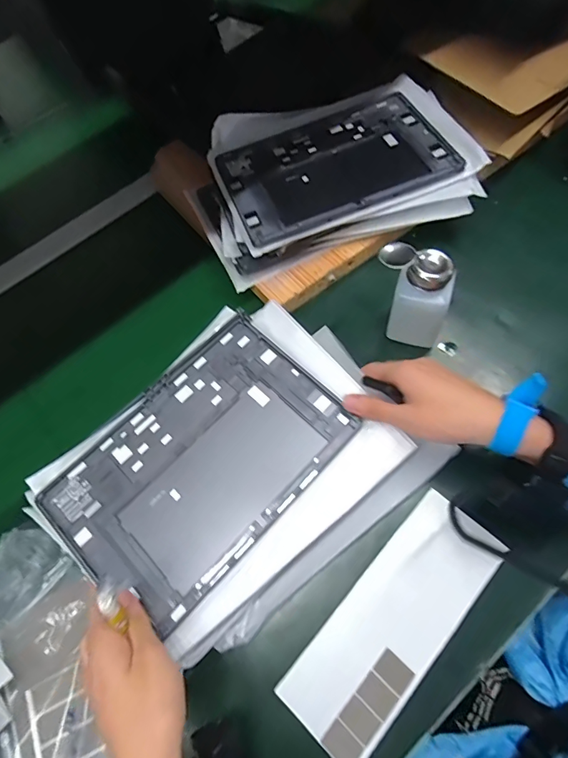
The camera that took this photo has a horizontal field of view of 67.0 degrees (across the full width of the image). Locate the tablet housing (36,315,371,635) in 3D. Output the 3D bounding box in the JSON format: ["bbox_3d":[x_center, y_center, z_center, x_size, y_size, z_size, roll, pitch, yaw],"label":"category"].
[{"bbox_3d":[-0.075,0.072,0.393,0.170,0.006,0.251,40,74,17],"label":"tablet housing"}]

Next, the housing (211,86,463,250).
[{"bbox_3d":[0.056,-0.259,0.516,0.253,0.008,0.181,-23,62,-2],"label":"housing"}]

